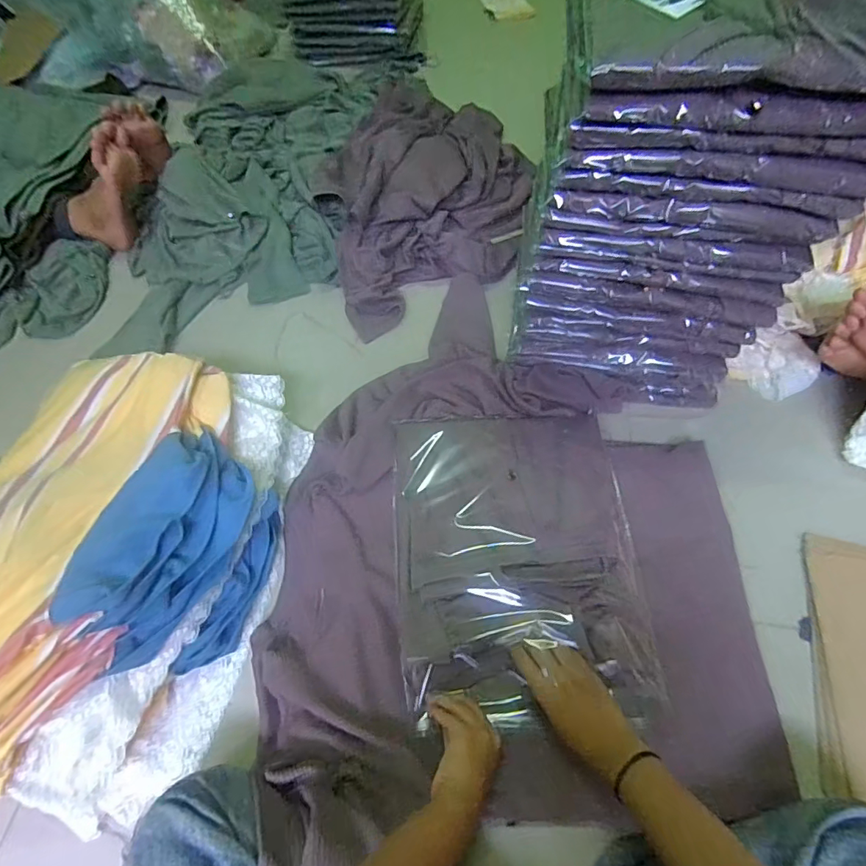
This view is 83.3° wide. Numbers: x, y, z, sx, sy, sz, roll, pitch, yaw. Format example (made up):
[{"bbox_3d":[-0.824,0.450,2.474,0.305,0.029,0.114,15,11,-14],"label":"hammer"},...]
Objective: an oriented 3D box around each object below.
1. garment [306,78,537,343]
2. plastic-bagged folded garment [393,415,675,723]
[{"bbox_3d":[-0.007,-0.423,0.844,0.382,0.111,0.481,-16,61,-7],"label":"garment"},{"bbox_3d":[0.090,0.127,0.549,0.262,0.021,0.334,-3,61,0],"label":"plastic-bagged folded garment"}]

